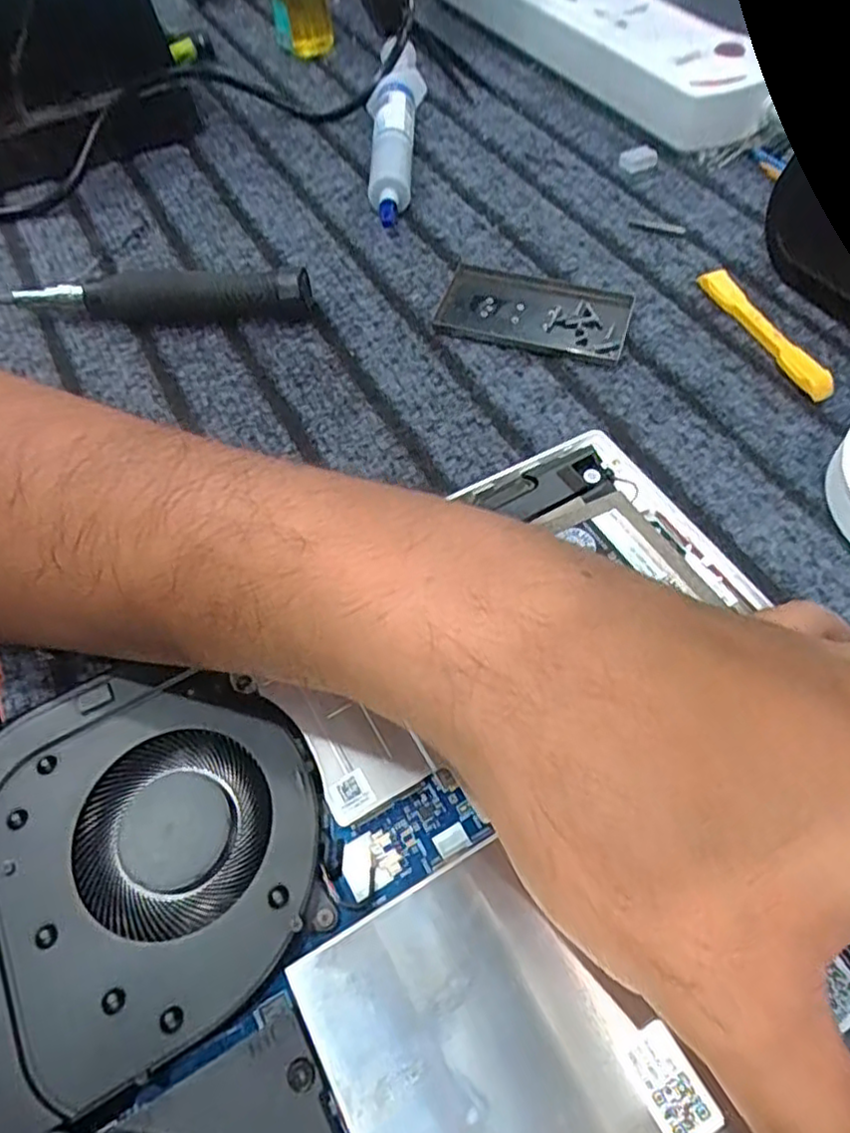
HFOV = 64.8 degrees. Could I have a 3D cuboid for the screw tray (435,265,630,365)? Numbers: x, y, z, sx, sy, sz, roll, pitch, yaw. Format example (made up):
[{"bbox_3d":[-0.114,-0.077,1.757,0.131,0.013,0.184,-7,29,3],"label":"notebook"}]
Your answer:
[{"bbox_3d":[0.047,-0.111,0.293,0.080,0.007,0.044,15,60,11],"label":"screw tray"}]

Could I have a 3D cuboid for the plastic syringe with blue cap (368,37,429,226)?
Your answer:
[{"bbox_3d":[-0.016,-0.230,0.351,0.026,0.029,0.132,1,59,3],"label":"plastic syringe with blue cap"}]

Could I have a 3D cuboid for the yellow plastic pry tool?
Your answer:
[{"bbox_3d":[0.139,-0.096,0.274,0.010,0.008,0.076,-21,60,-10],"label":"yellow plastic pry tool"}]

